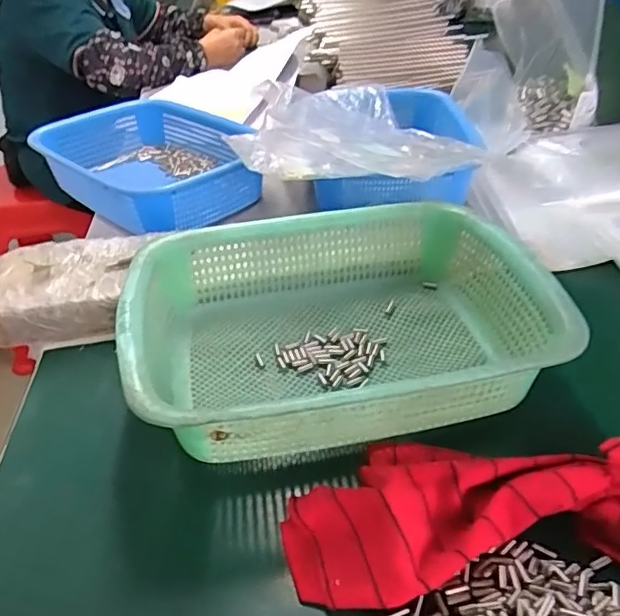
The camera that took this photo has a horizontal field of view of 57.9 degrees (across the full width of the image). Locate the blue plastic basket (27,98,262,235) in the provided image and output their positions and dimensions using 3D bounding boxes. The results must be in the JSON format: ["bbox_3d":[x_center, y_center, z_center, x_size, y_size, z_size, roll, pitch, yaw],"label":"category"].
[{"bbox_3d":[-0.197,-0.180,0.699,0.277,0.073,0.203,29,48,36],"label":"blue plastic basket"}]

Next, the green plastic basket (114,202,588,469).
[{"bbox_3d":[0.021,0.013,0.426,0.291,0.088,0.220,-9,37,-6],"label":"green plastic basket"}]

